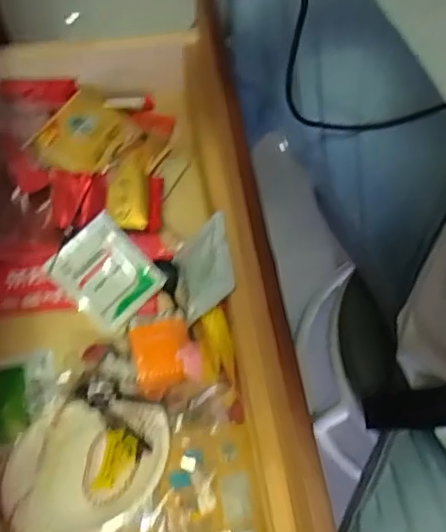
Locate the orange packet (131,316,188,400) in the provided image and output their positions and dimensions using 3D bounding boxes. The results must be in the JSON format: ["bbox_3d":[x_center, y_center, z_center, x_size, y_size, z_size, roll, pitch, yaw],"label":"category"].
[{"bbox_3d":[-0.052,0.079,0.496,0.051,0.005,0.064,-6,76,-24],"label":"orange packet"}]

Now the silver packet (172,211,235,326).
[{"bbox_3d":[-0.018,0.004,0.504,0.008,0.090,0.075,8,60,-35],"label":"silver packet"}]

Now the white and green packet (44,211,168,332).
[{"bbox_3d":[-0.107,0.006,0.524,0.076,0.013,0.090,-45,93,0],"label":"white and green packet"}]

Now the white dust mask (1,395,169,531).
[{"bbox_3d":[-0.105,0.144,0.425,0.123,0.024,0.112,-2,45,13],"label":"white dust mask"}]

